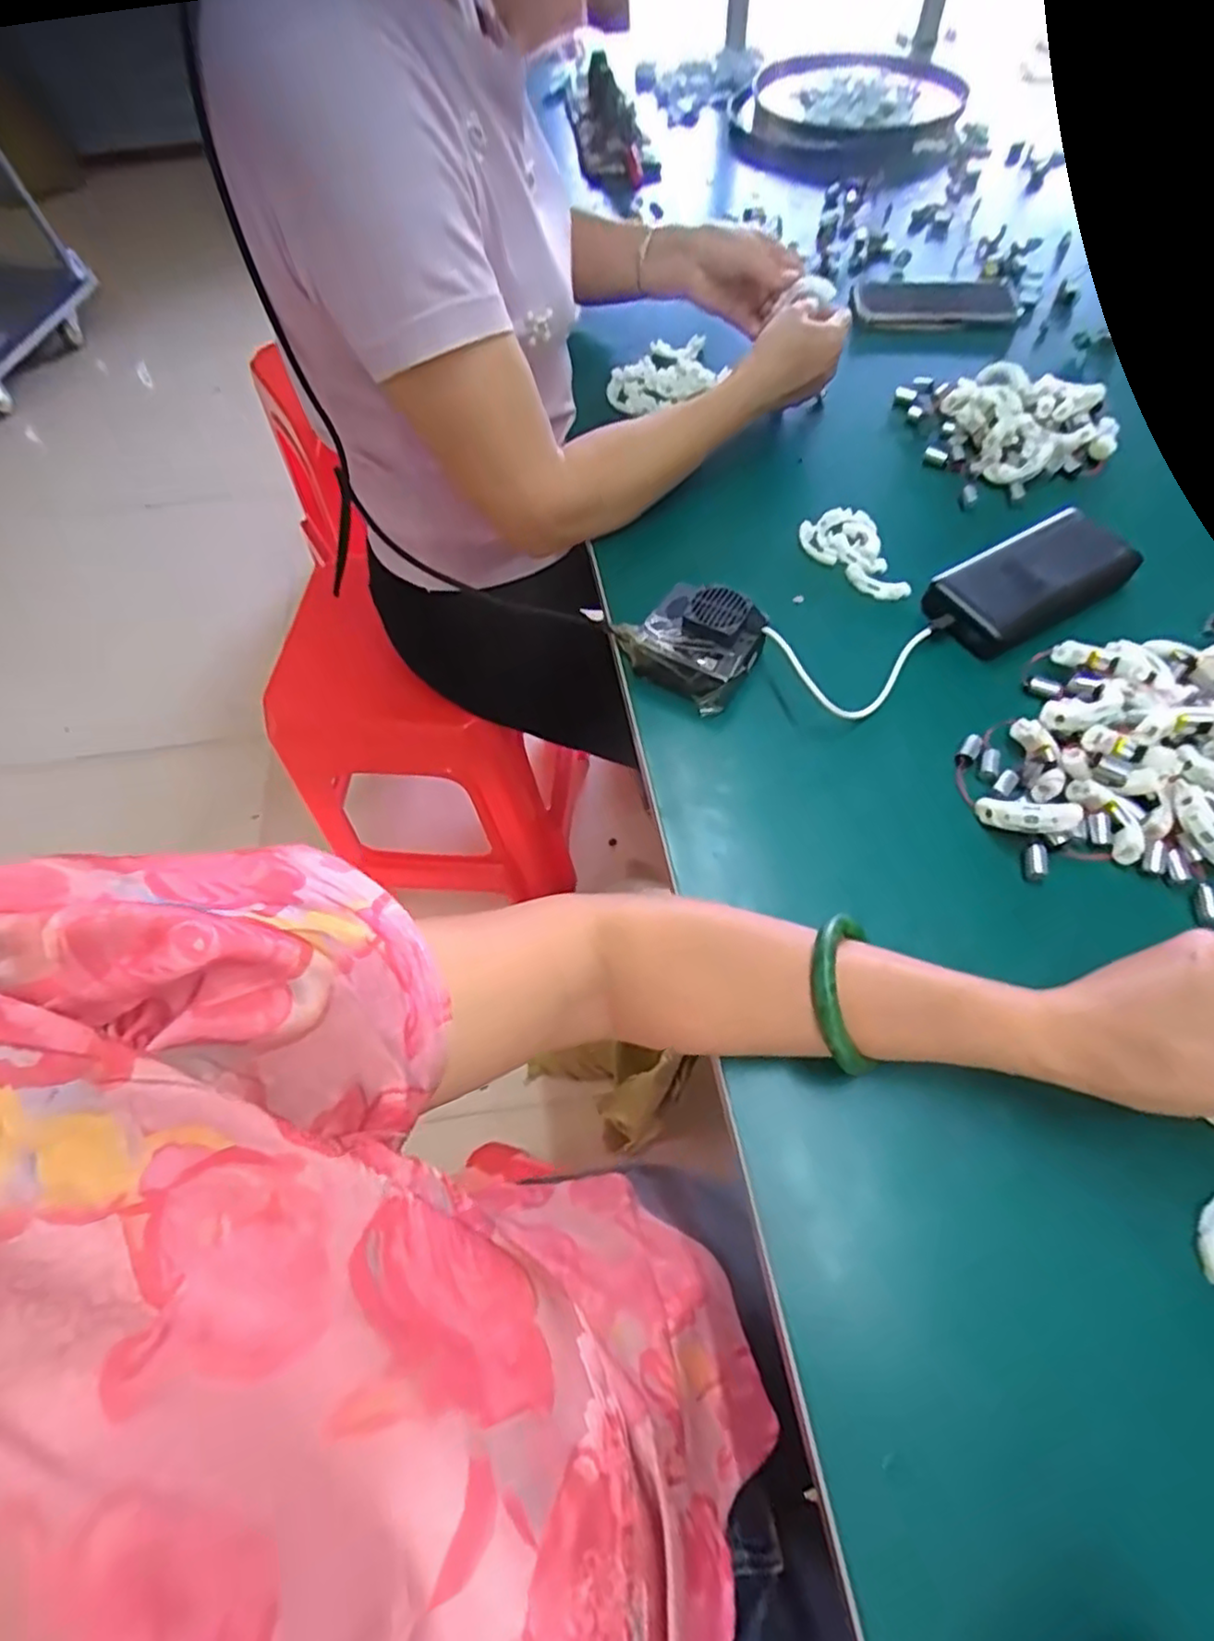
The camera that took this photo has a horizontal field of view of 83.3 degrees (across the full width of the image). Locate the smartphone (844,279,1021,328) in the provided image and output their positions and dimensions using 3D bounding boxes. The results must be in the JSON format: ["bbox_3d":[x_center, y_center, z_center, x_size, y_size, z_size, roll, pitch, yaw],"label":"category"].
[{"bbox_3d":[0.347,-0.556,0.728,0.175,0.007,0.087,-1,61,0],"label":"smartphone"}]

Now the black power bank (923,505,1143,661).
[{"bbox_3d":[0.321,-0.184,0.517,0.168,0.023,0.073,-29,64,-14],"label":"black power bank"}]

